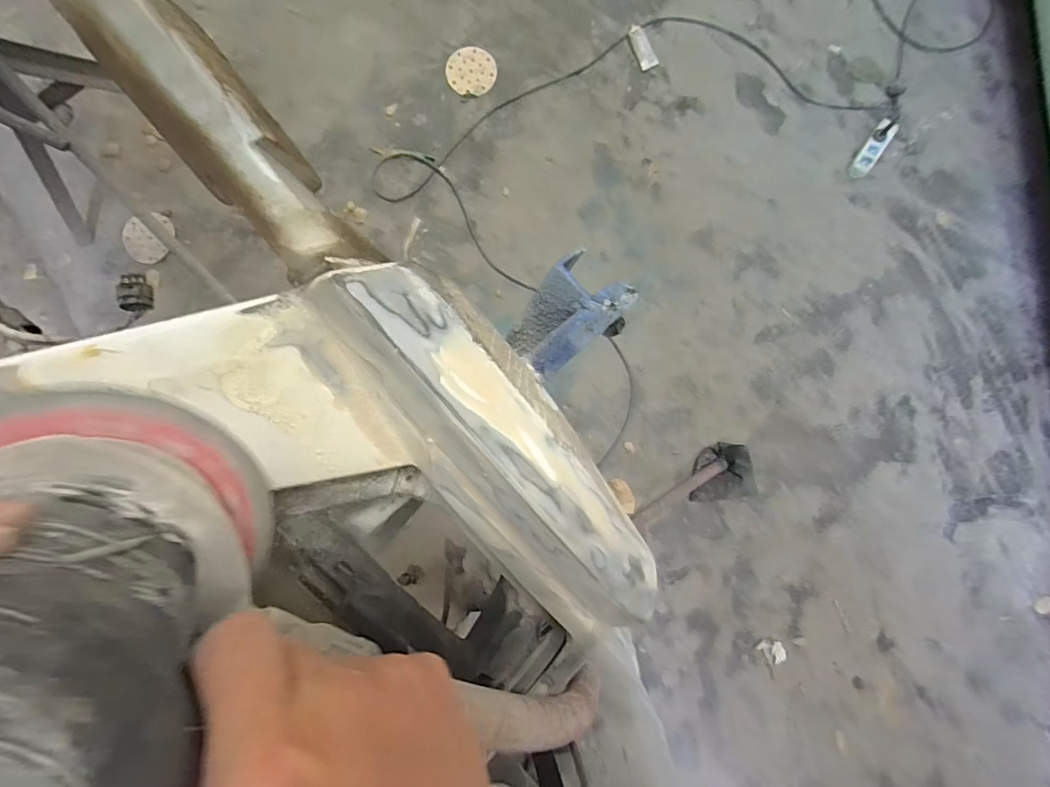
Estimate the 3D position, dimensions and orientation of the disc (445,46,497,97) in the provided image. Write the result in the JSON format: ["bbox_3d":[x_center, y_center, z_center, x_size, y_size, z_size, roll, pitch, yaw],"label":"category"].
[{"bbox_3d":[-0.159,-0.942,1.336,0.138,0.009,0.141,0,88,-3],"label":"disc"}]

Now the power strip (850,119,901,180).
[{"bbox_3d":[1.047,-0.733,1.377,0.054,0.030,0.180,30,100,-1],"label":"power strip"}]

